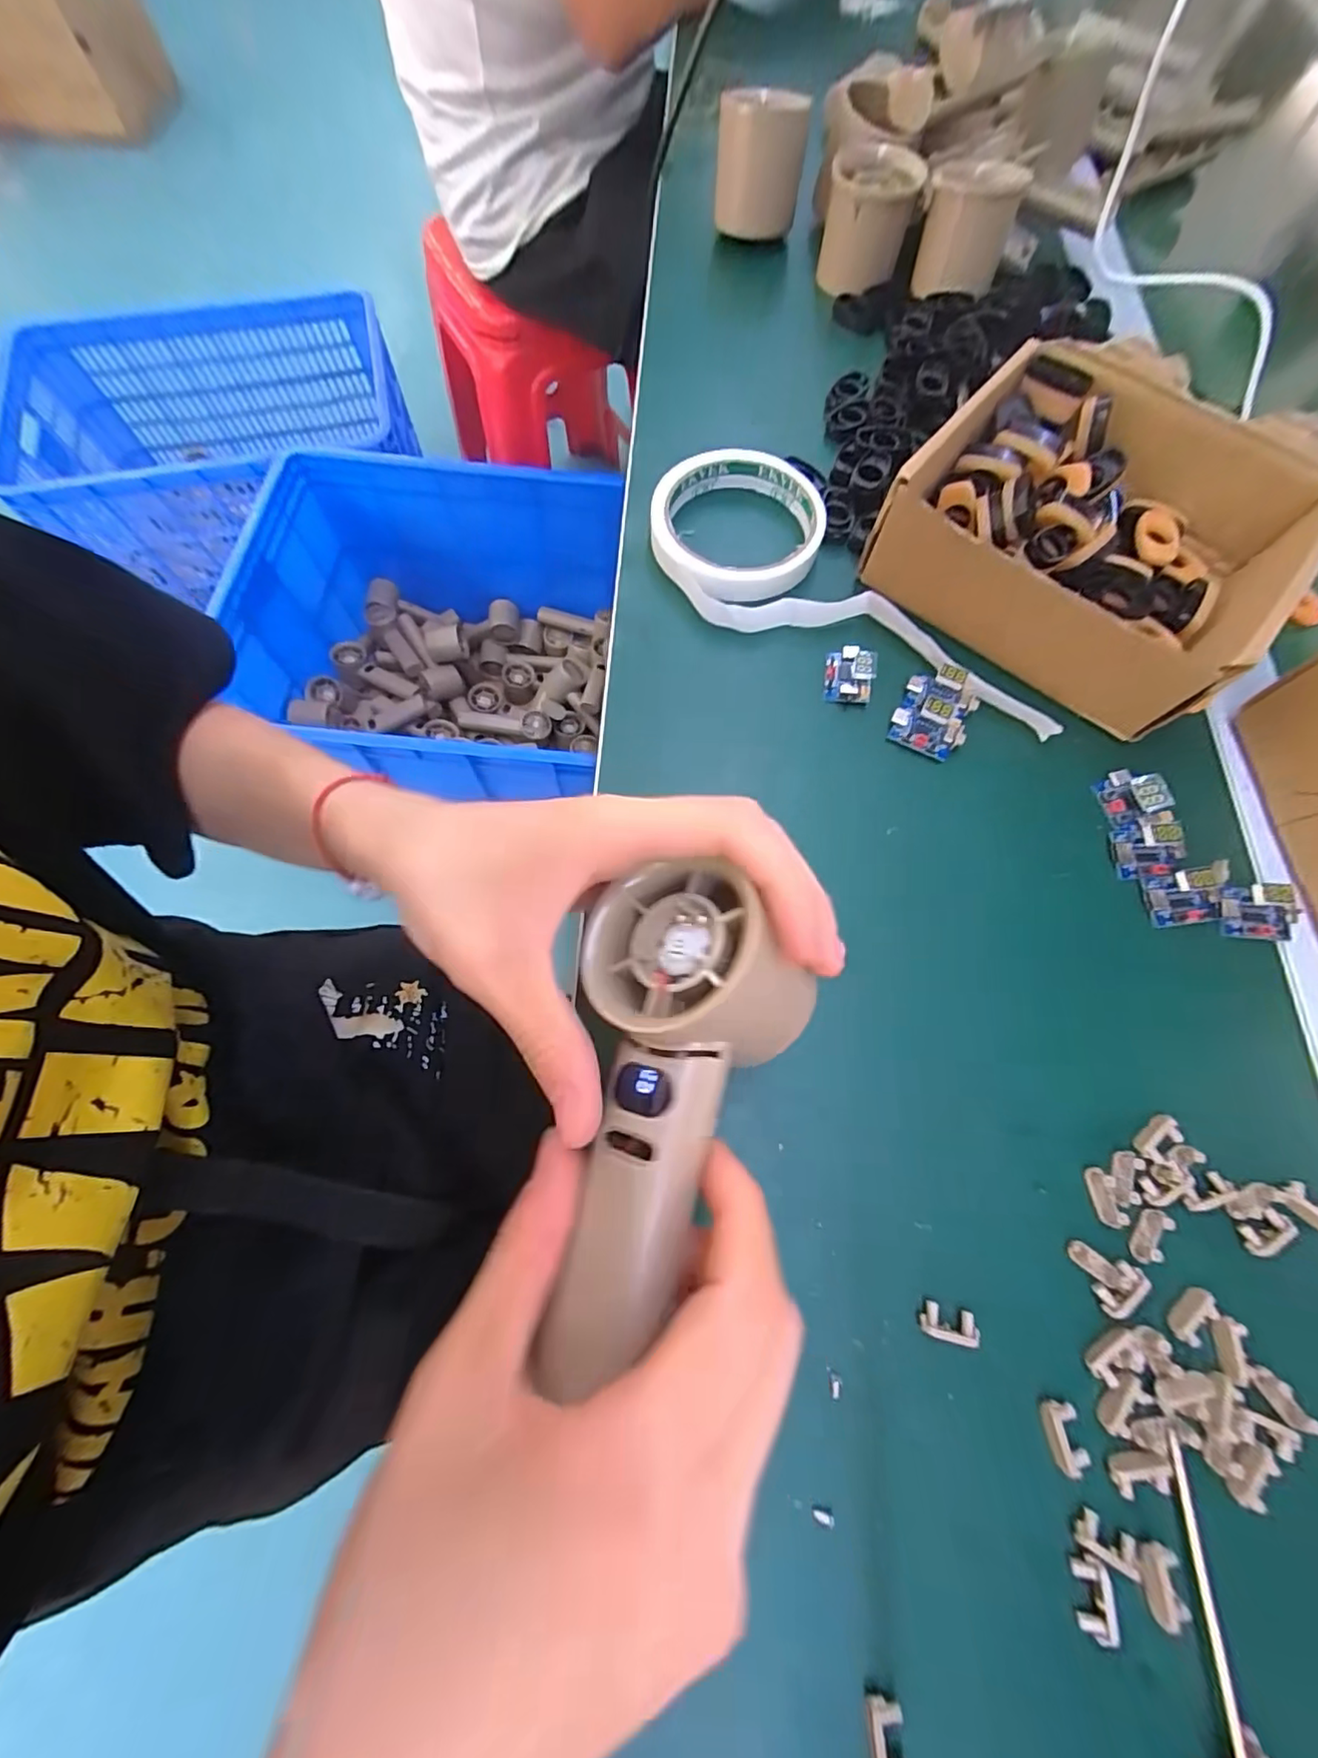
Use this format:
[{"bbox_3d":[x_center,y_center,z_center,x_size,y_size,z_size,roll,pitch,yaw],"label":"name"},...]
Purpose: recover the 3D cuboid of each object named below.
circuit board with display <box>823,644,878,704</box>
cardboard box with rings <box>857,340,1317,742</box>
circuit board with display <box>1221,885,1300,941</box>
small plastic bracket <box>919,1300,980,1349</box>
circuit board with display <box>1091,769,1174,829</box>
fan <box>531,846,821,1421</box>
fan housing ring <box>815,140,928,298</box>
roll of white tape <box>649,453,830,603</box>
[{"bbox_3d":[0.094,-0.103,0.286,0.022,0.015,0.029,7,72,4],"label":"circuit board with display"},{"bbox_3d":[0.216,-0.170,0.283,0.166,0.055,0.150,40,77,13],"label":"cardboard box with rings"},{"bbox_3d":[0.258,0.014,0.245,0.030,0.011,0.022,5,72,3],"label":"circuit board with display"},{"bbox_3d":[0.100,0.153,0.200,0.019,0.007,0.010,14,73,6],"label":"small plastic bracket"},{"bbox_3d":[0.215,-0.038,0.265,0.020,0.015,0.025,-15,72,-3],"label":"circuit board with display"},{"bbox_3d":[0.004,0.059,0.160,0.067,0.040,0.129,11,69,5],"label":"fan"},{"bbox_3d":[0.137,-0.436,0.387,0.056,0.054,0.047,7,71,1],"label":"fan housing ring"},{"bbox_3d":[0.042,-0.189,0.311,0.094,0.019,0.087,0,72,1],"label":"roll of white tape"}]

